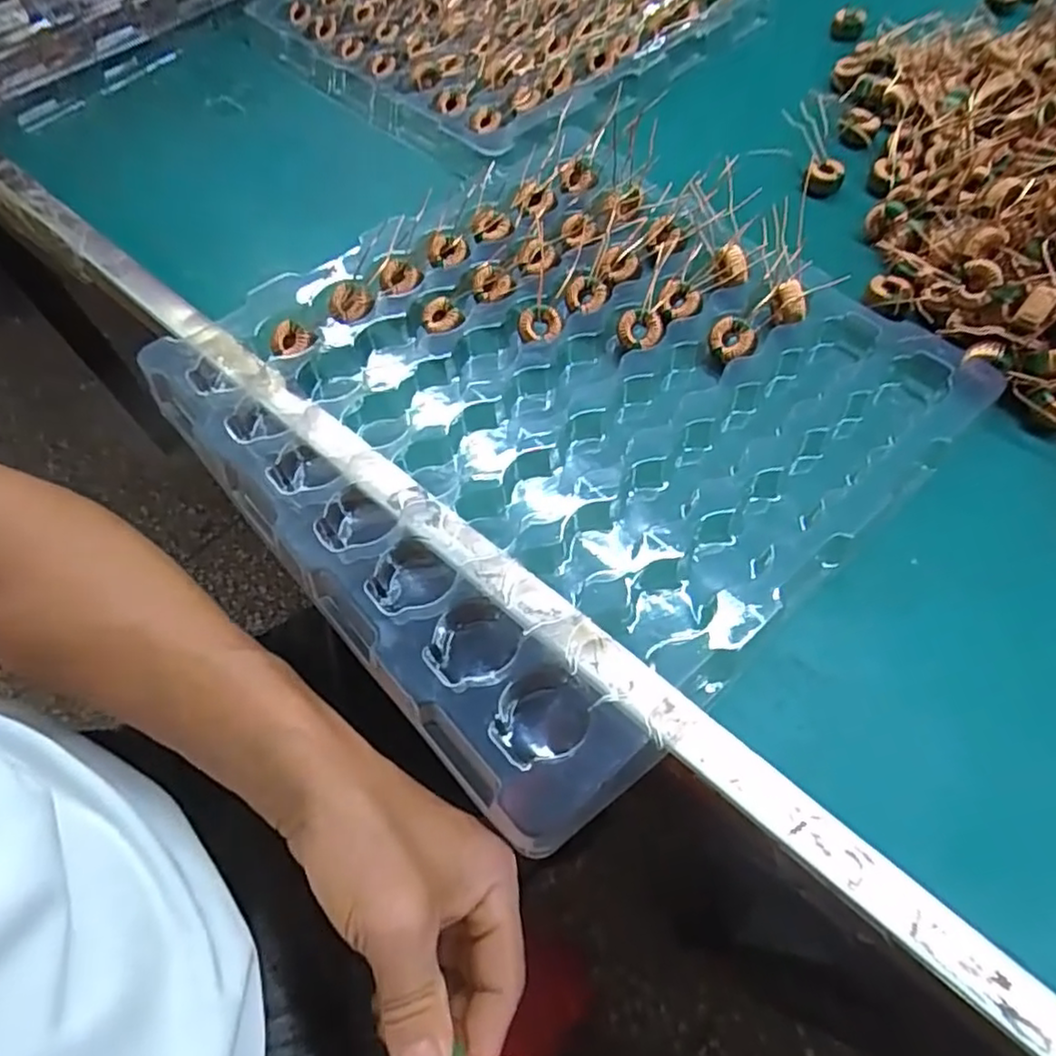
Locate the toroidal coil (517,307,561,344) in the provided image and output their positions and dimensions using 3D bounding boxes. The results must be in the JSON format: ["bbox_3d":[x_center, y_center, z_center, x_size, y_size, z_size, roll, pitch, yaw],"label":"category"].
[{"bbox_3d":[0.006,-0.101,0.335,0.021,0.006,0.017,2,108,3],"label":"toroidal coil"}]

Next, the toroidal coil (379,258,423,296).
[{"bbox_3d":[-0.067,-0.130,0.352,0.020,0.004,0.021,-1,61,2],"label":"toroidal coil"}]

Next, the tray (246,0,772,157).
[{"bbox_3d":[-0.013,-0.407,0.519,0.289,0.028,0.309,-41,68,-19],"label":"tray"}]

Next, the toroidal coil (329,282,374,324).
[{"bbox_3d":[-0.090,-0.115,0.345,0.020,0.007,0.023,-36,66,-16],"label":"toroidal coil"}]

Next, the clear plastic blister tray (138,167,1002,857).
[{"bbox_3d":[0.007,-0.071,0.320,0.290,0.034,0.305,-40,67,-18],"label":"clear plastic blister tray"}]

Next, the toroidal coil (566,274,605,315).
[{"bbox_3d":[0.030,-0.120,0.346,0.019,0.007,0.017,38,69,20],"label":"toroidal coil"}]

